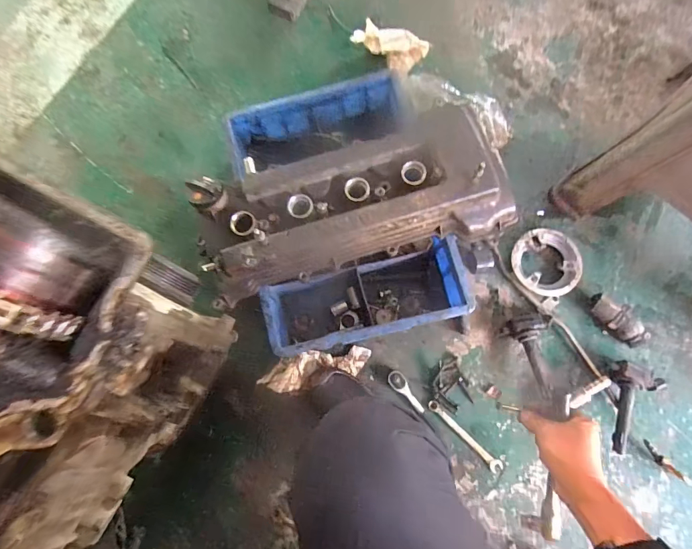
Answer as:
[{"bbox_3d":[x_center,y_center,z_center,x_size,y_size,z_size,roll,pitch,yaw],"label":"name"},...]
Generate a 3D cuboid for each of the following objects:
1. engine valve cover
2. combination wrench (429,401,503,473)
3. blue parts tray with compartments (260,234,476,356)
[{"bbox_3d":[0.010,-0.113,0.610,0.454,0.102,0.200,-15,75,-3],"label":"engine valve cover"},{"bbox_3d":[0.197,0.267,0.667,0.020,0.004,0.147,-44,79,-9],"label":"combination wrench"},{"bbox_3d":[0.040,0.046,0.676,0.331,0.107,0.125,-14,76,-2],"label":"blue parts tray with compartments"}]

